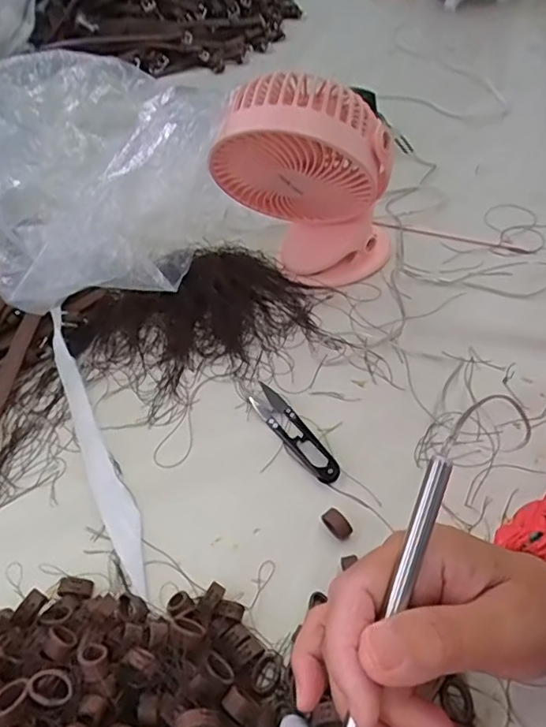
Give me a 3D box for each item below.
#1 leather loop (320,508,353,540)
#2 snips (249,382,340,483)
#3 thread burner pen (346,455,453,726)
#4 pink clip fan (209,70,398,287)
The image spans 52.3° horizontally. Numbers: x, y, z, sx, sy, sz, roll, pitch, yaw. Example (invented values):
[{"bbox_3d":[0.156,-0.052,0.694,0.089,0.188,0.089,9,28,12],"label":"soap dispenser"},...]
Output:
[{"bbox_3d":[0.041,0.105,0.363,0.012,0.011,0.020,-29,50,-21],"label":"leather loop"},{"bbox_3d":[0.015,0.052,0.425,0.023,0.008,0.100,-28,50,-20],"label":"snips"},{"bbox_3d":[0.043,0.100,0.207,0.009,0.010,0.134,18,79,21],"label":"thread burner pen"},{"bbox_3d":[0.028,-0.148,0.477,0.144,0.185,0.092,3,47,8],"label":"pink clip fan"}]

